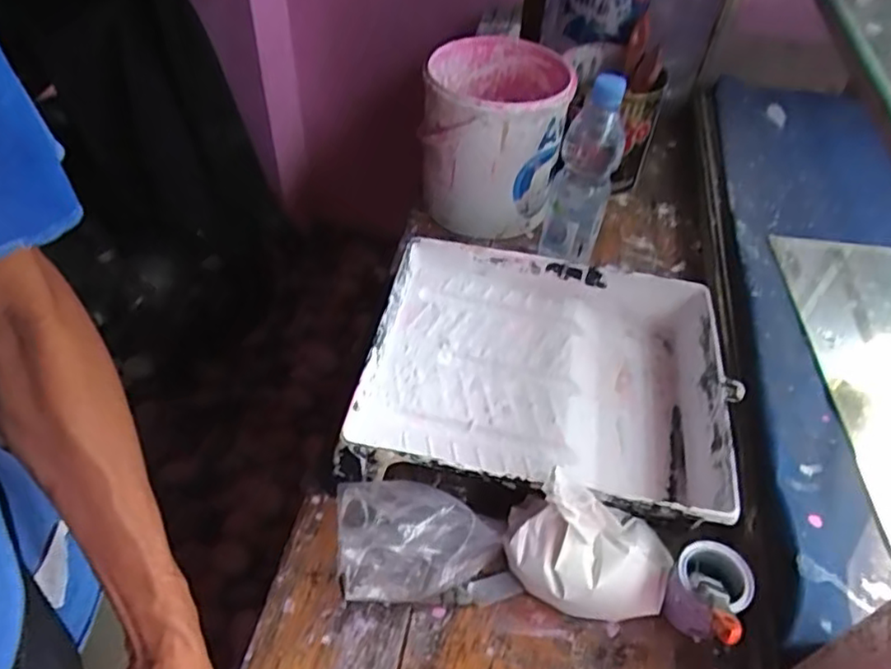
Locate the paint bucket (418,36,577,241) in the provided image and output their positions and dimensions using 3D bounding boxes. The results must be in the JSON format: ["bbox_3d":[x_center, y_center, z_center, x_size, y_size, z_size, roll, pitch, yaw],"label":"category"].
[{"bbox_3d":[0.059,-0.252,0.853,0.176,0.187,0.190,9,47,4],"label":"paint bucket"}]

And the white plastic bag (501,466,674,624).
[{"bbox_3d":[0.120,0.170,0.537,0.139,0.088,0.092,14,48,9],"label":"white plastic bag"}]

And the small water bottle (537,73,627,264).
[{"bbox_3d":[0.158,-0.177,0.753,0.066,0.224,0.067,14,48,9],"label":"small water bottle"}]

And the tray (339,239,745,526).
[{"bbox_3d":[0.101,0.041,0.674,0.336,0.075,0.300,9,47,5],"label":"tray"}]

